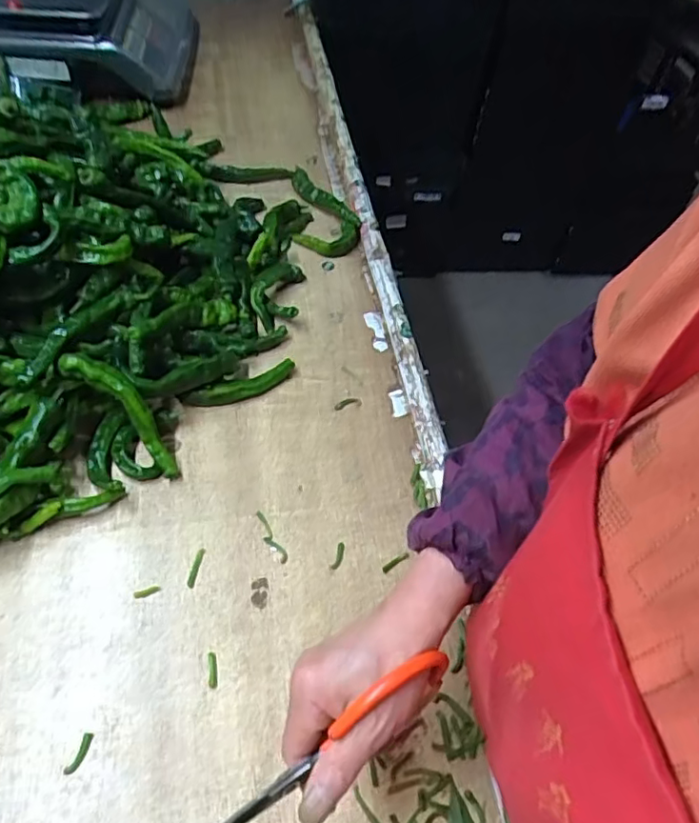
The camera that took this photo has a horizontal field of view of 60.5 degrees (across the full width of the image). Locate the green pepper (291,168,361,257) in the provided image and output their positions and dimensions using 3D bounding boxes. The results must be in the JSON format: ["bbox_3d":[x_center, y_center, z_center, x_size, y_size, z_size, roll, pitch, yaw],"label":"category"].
[{"bbox_3d":[-0.033,-0.274,0.811,0.092,0.027,0.168,3,52,-3],"label":"green pepper"}]

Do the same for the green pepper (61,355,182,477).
[{"bbox_3d":[-0.202,0.001,0.545,0.034,0.021,0.141,-44,103,-31],"label":"green pepper"}]

